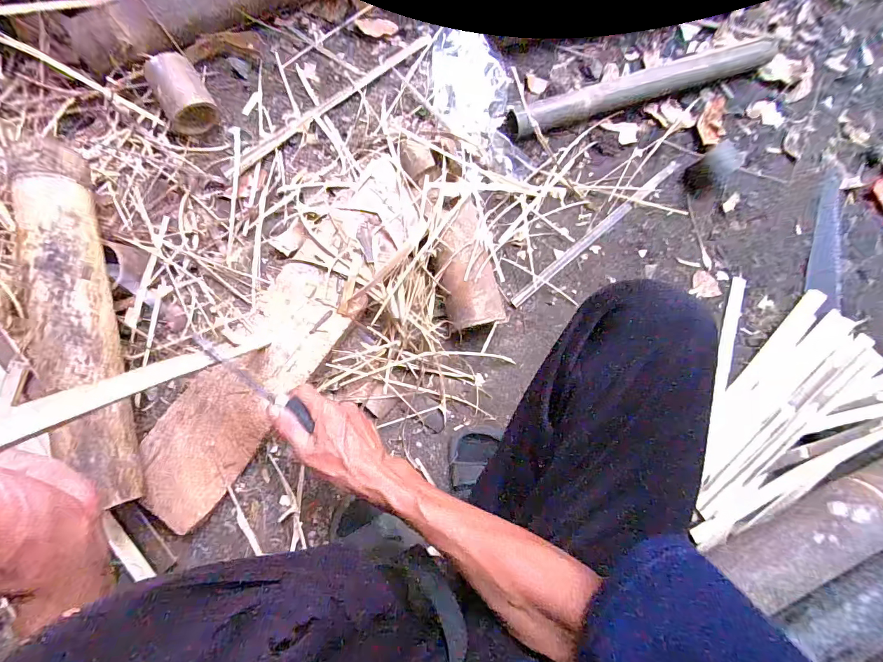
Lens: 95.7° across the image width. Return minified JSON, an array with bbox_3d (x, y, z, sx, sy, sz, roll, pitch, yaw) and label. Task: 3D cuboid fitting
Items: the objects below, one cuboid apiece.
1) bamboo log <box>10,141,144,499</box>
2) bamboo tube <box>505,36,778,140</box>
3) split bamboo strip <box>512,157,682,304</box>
[{"bbox_3d":[-0.428,-0.012,0.464,0.074,0.062,0.431,-15,85,-9],"label":"bamboo log"},{"bbox_3d":[0.344,-0.413,0.665,0.493,0.041,0.053,-21,88,-8],"label":"bamboo tube"},{"bbox_3d":[0.257,-0.165,0.662,0.373,0.009,0.018,-40,91,-8],"label":"split bamboo strip"}]

